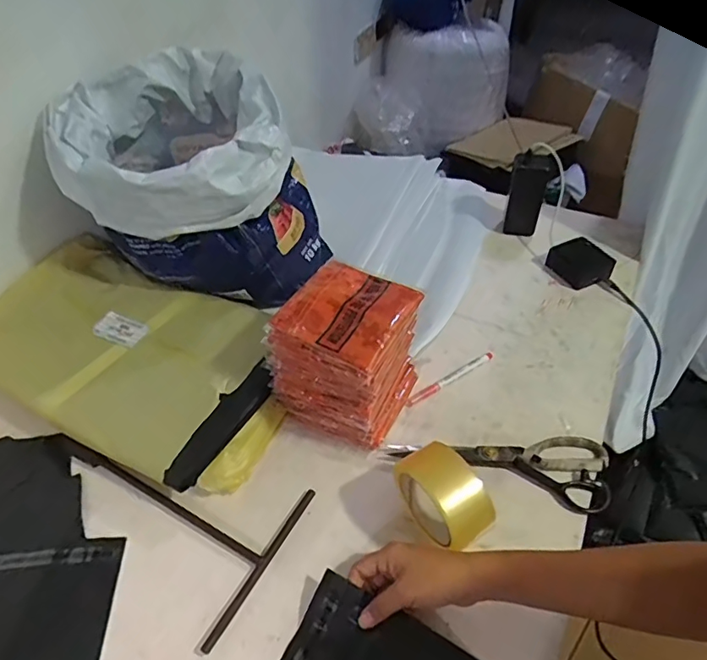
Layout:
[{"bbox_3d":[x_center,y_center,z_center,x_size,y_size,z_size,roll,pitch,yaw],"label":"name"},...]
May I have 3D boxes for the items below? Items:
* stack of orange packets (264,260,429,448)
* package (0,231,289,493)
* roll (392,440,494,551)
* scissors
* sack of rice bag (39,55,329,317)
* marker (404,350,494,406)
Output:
[{"bbox_3d":[-0.004,0.035,0.622,0.127,0.169,0.136,21,51,22],"label":"stack of orange packets"},{"bbox_3d":[-0.287,0.032,0.692,0.427,0.096,0.259,19,50,21],"label":"package"},{"bbox_3d":[0.091,0.177,0.528,0.056,0.097,0.098,-29,51,-23],"label":"roll"},{"bbox_3d":[0.165,0.146,0.610,0.253,0.017,0.089,10,47,12],"label":"scissors"},{"bbox_3d":[-0.229,-0.217,0.749,0.307,0.251,0.327,-22,50,-18],"label":"sack of rice bag"},{"bbox_3d":[0.128,0.064,0.689,0.144,0.008,0.014,-26,50,-21],"label":"marker"}]

